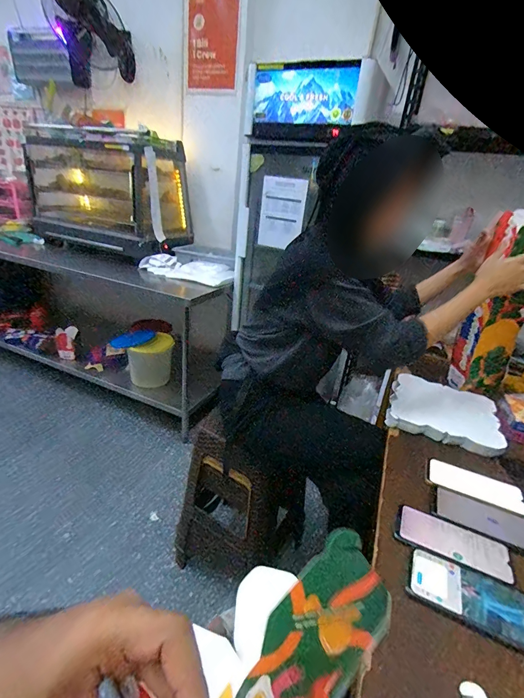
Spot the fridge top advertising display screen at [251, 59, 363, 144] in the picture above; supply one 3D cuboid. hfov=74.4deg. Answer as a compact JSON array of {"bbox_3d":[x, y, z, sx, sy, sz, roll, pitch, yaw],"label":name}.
[{"bbox_3d":[0.159,-1.011,1.415,0.431,0.262,0.060,18,27,23],"label":"fridge top advertising display screen"}]

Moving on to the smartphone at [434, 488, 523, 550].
[{"bbox_3d":[0.391,0.296,0.604,0.161,0.005,0.077,16,26,19],"label":"smartphone"}]

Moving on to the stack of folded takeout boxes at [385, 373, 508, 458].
[{"bbox_3d":[0.464,0.153,0.891,0.247,0.024,0.262,17,27,21],"label":"stack of folded takeout boxes"}]

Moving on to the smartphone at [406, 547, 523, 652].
[{"bbox_3d":[0.293,0.342,0.477,0.164,0.009,0.084,18,27,23],"label":"smartphone"}]

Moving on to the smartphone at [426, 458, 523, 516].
[{"bbox_3d":[0.414,0.264,0.678,0.167,0.008,0.081,16,26,19],"label":"smartphone"}]

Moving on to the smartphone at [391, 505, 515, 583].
[{"bbox_3d":[0.306,0.308,0.555,0.161,0.010,0.078,15,26,17],"label":"smartphone"}]

